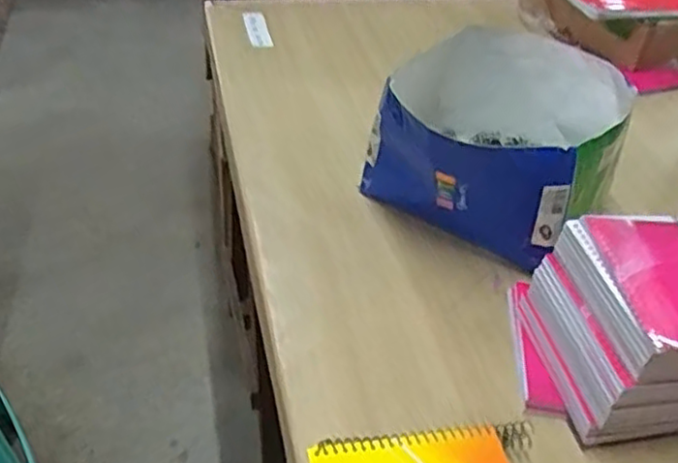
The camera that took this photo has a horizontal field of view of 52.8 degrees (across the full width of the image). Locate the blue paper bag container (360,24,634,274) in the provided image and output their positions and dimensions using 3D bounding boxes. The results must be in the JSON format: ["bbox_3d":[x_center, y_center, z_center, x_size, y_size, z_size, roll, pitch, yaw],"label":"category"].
[{"bbox_3d":[0.157,-0.087,0.690,0.228,0.140,0.247,18,41,14],"label":"blue paper bag container"}]

